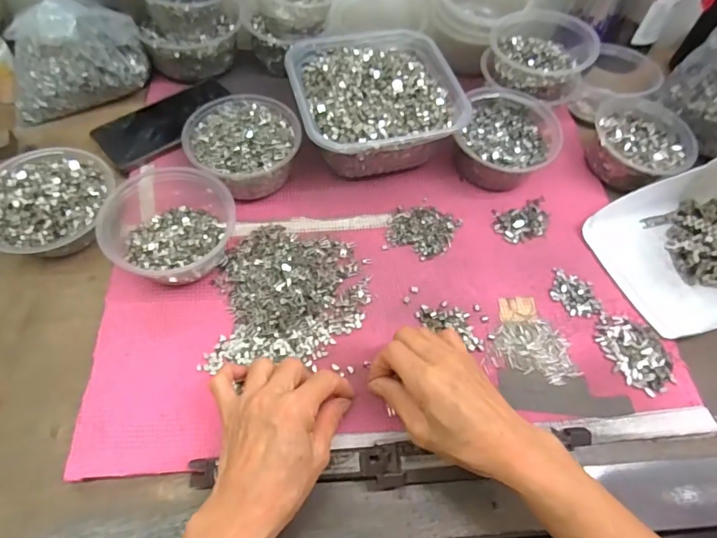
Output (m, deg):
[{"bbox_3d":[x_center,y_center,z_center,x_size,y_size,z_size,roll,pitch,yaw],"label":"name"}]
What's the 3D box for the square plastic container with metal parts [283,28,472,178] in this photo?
[{"bbox_3d":[0.009,-0.196,0.538,0.167,0.073,0.197,-13,60,-12],"label":"square plastic container with metal parts"}]

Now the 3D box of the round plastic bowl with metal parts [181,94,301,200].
[{"bbox_3d":[-0.120,-0.130,0.498,0.110,0.057,0.112,2,58,-3],"label":"round plastic bowl with metal parts"}]

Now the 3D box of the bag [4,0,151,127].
[{"bbox_3d":[-0.322,-0.237,0.529,0.149,0.109,0.069,-7,59,-8],"label":"bag"}]

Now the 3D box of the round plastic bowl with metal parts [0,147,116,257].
[{"bbox_3d":[-0.297,-0.062,0.453,0.116,0.051,0.110,2,58,-3],"label":"round plastic bowl with metal parts"}]

